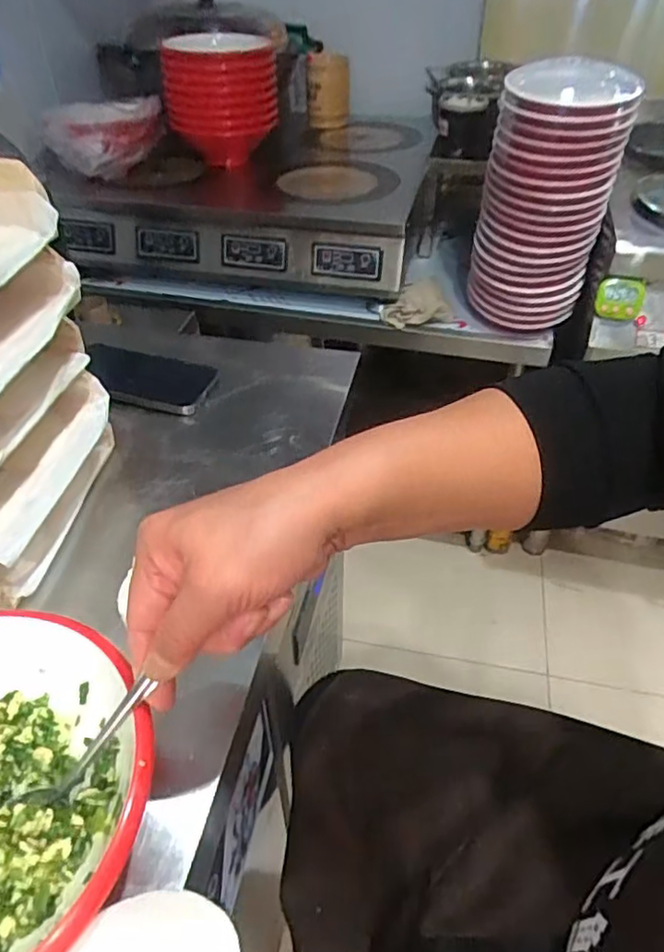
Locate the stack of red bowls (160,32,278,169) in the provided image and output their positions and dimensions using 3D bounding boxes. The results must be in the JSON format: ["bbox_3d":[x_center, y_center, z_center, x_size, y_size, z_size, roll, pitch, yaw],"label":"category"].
[{"bbox_3d":[-0.222,-0.752,1.240,0.222,0.218,0.211,-8,43,-9],"label":"stack of red bowls"}]

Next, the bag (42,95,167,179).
[{"bbox_3d":[-0.441,-0.666,1.217,0.225,0.110,0.073,-13,44,-14],"label":"bag"}]

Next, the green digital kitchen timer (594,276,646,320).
[{"bbox_3d":[0.449,-0.278,0.965,0.073,0.063,0.011,8,43,8],"label":"green digital kitchen timer"}]

